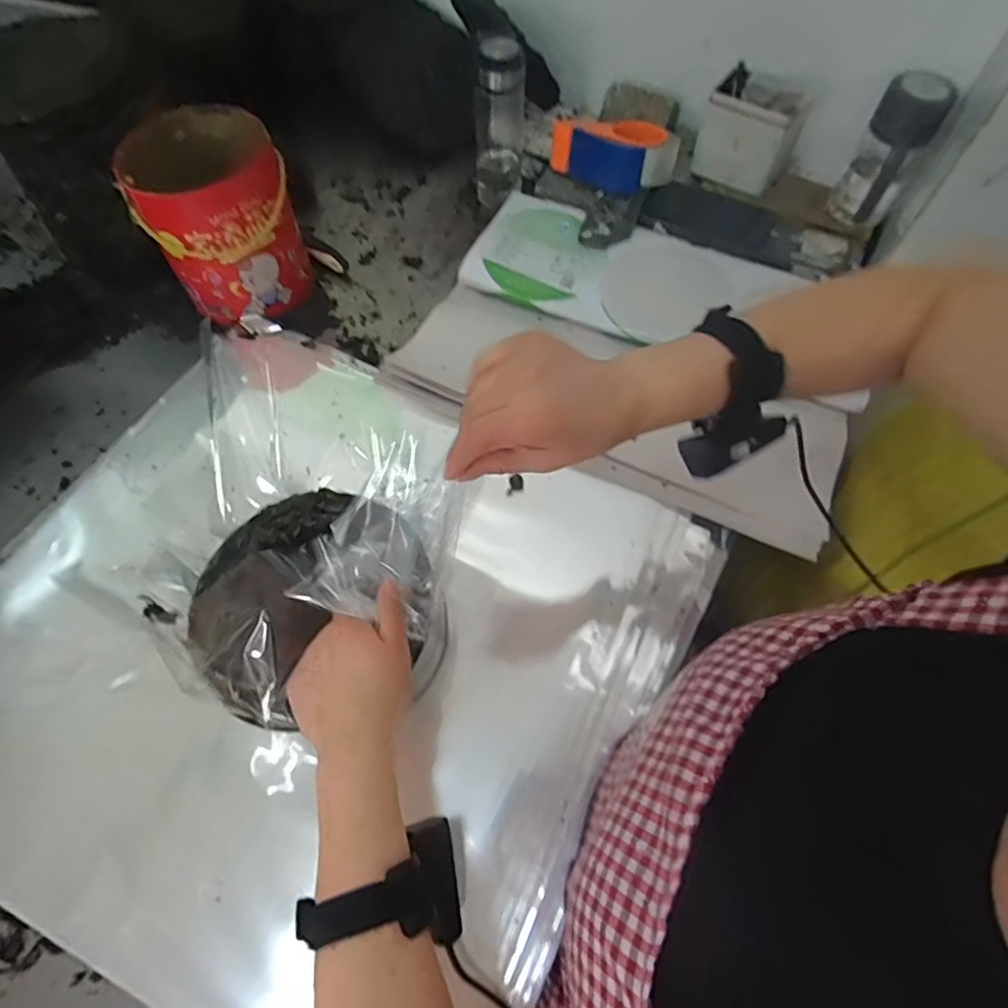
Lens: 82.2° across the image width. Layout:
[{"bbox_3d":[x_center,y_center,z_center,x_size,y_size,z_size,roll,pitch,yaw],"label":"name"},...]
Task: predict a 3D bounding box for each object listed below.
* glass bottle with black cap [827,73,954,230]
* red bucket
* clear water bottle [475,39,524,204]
[{"bbox_3d":[0.512,-0.472,0.766,0.080,0.155,0.079,29,65,14],"label":"glass bottle with black cap"},{"bbox_3d":[-0.345,-0.354,0.711,0.164,0.162,0.174,1,61,-1],"label":"red bucket"},{"bbox_3d":[-0.006,-0.535,0.821,0.064,0.205,0.069,4,61,0],"label":"clear water bottle"}]

